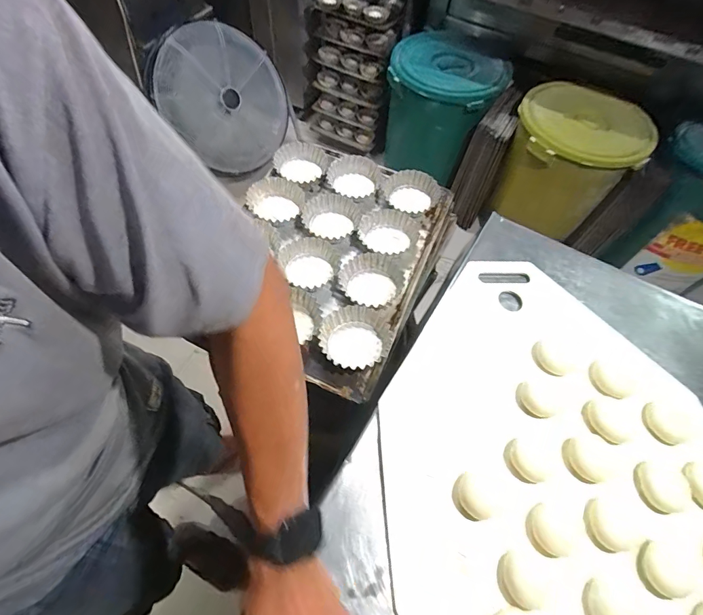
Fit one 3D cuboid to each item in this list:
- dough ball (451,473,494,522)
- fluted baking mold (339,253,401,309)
[{"bbox_3d":[0.126,0.193,0.394,0.044,0.016,0.040,2,58,-3],"label":"dough ball"},{"bbox_3d":[0.027,-0.033,0.601,0.095,0.038,0.098,22,60,10],"label":"fluted baking mold"}]

